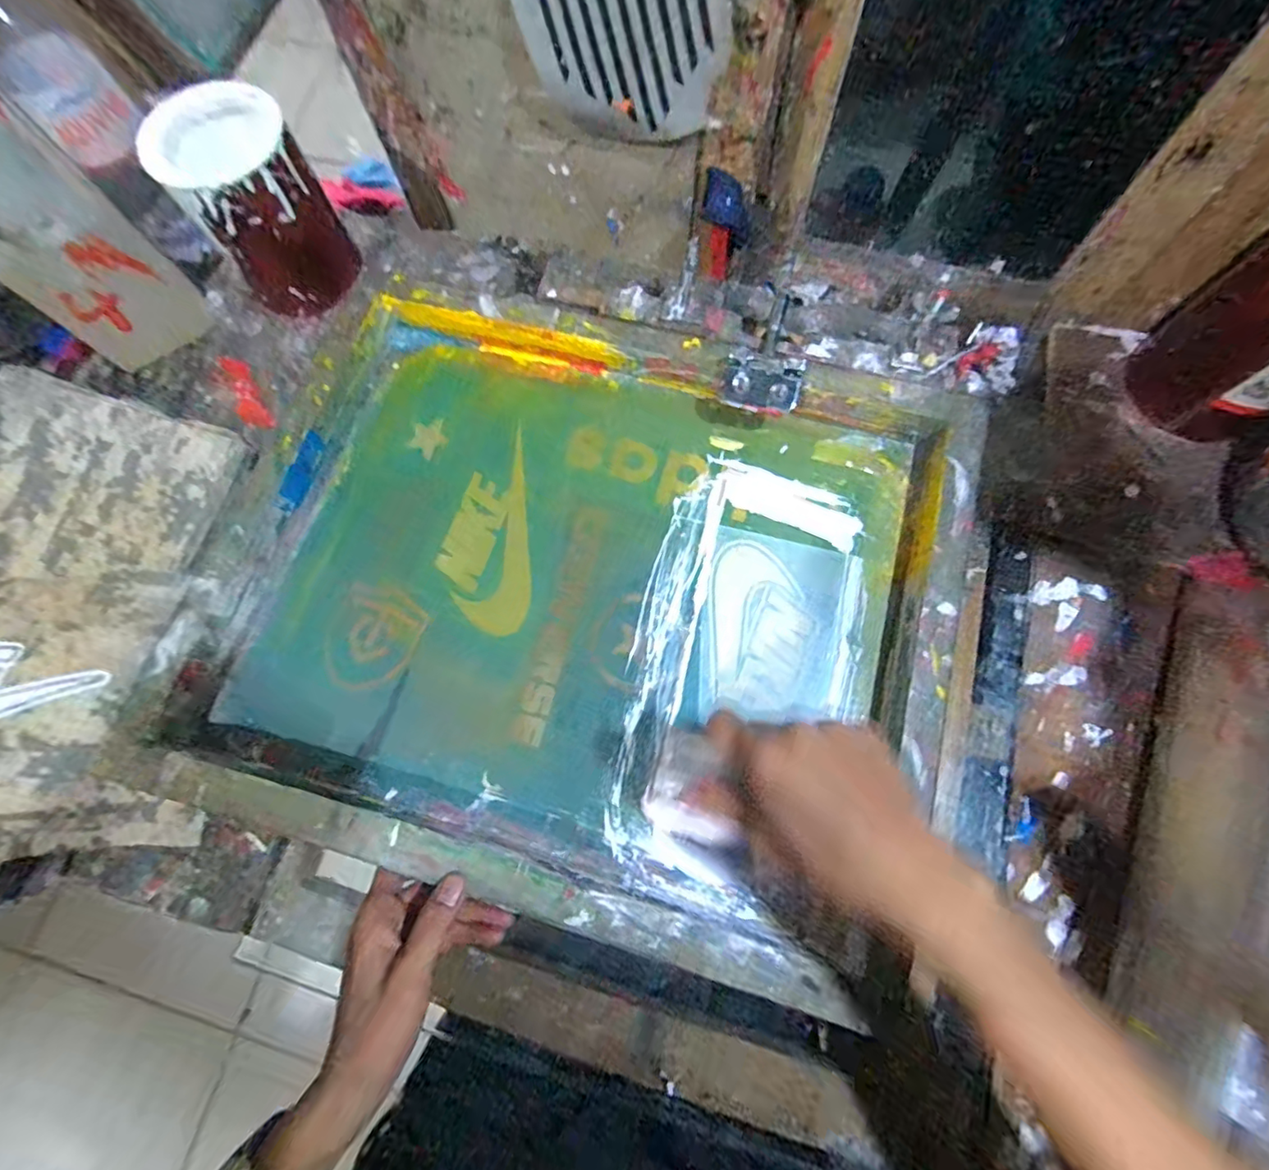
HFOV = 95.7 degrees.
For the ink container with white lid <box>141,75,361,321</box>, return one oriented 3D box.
[{"bbox_3d":[-0.335,-0.341,0.518,0.110,0.149,0.115,-25,74,-7],"label":"ink container with white lid"}]

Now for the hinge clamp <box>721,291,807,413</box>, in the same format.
[{"bbox_3d":[0.110,-0.198,0.477,0.061,0.026,0.105,9,73,5],"label":"hinge clamp"}]

